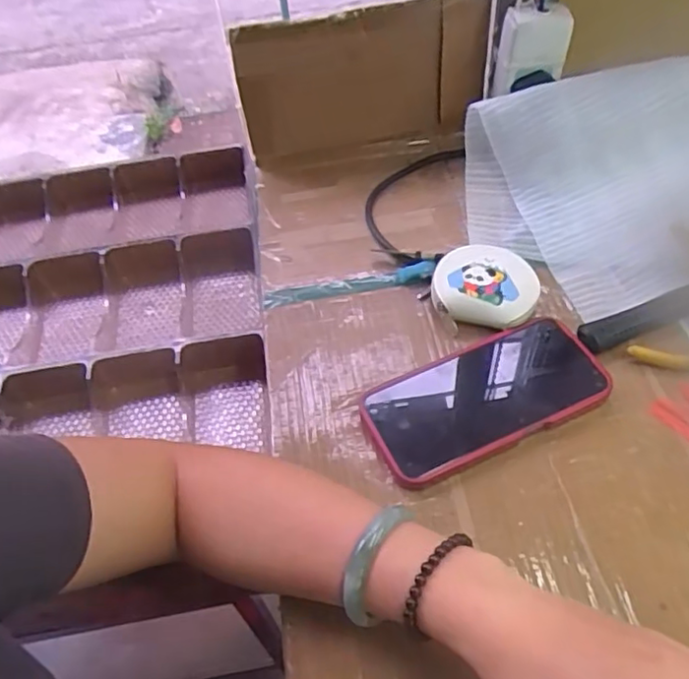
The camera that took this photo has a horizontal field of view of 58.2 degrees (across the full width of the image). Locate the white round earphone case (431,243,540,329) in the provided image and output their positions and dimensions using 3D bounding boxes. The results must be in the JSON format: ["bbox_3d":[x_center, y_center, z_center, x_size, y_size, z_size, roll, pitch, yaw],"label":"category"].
[{"bbox_3d":[0.111,-0.041,0.488,0.077,0.029,0.067,14,54,16],"label":"white round earphone case"}]

